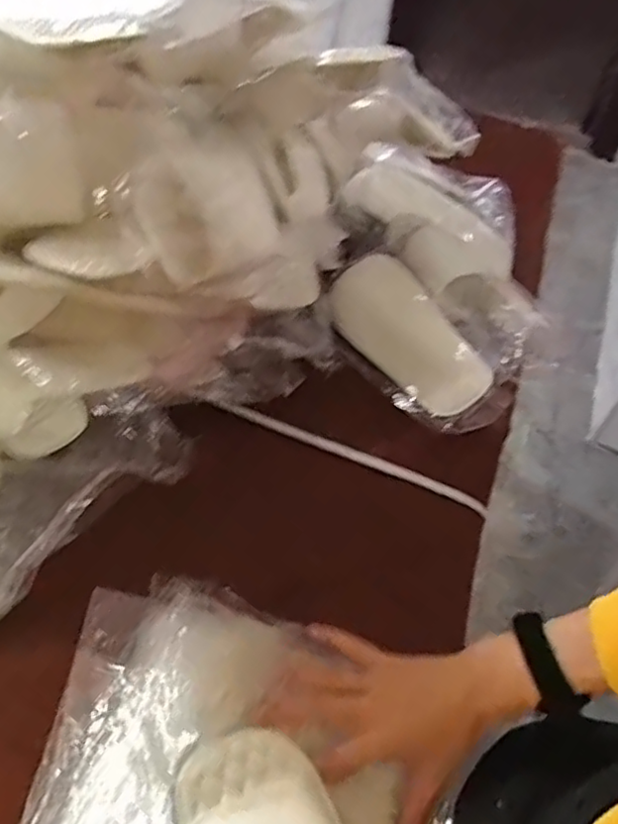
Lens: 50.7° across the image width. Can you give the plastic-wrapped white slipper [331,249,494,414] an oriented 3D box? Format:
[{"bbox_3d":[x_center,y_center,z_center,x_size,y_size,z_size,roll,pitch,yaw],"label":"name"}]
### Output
[{"bbox_3d":[0.108,-0.083,0.737,0.104,0.052,0.215,-28,62,-23],"label":"plastic-wrapped white slipper"}]

